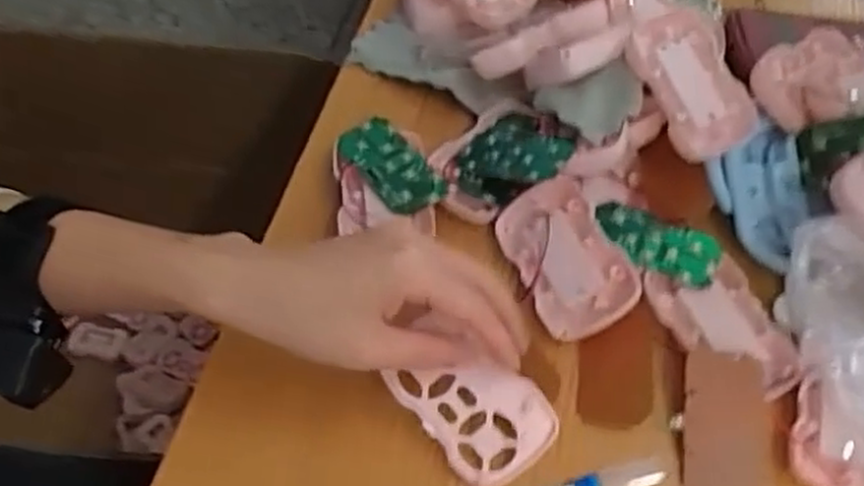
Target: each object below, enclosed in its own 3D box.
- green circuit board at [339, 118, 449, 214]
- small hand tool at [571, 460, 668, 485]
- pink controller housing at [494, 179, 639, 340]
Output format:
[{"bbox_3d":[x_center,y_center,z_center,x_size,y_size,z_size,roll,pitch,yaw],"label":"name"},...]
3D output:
[{"bbox_3d":[-0.023,-0.045,0.468,0.034,0.009,0.070,-42,70,-10],"label":"green circuit board"},{"bbox_3d":[0.072,0.119,0.384,0.088,0.010,0.014,-8,58,-6],"label":"small hand tool"},{"bbox_3d":[0.074,0.008,0.435,0.054,0.013,0.086,-33,64,14],"label":"pink controller housing"}]

